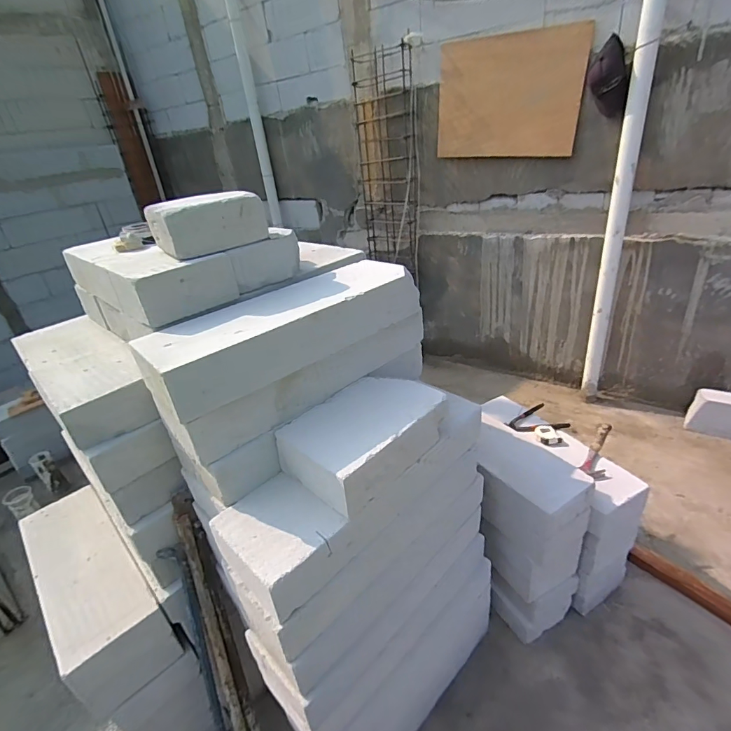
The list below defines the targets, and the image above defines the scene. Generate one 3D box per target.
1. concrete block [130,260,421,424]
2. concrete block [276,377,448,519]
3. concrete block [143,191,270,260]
[{"bbox_3d":[-0.158,-0.089,0.897,0.582,0.103,0.217,-28,35,-32],"label":"concrete block"},{"bbox_3d":[0.000,0.136,0.854,0.300,0.092,0.200,-30,36,-35],"label":"concrete block"},{"bbox_3d":[-0.339,-0.310,0.912,0.197,0.098,0.150,-27,34,-31],"label":"concrete block"}]

